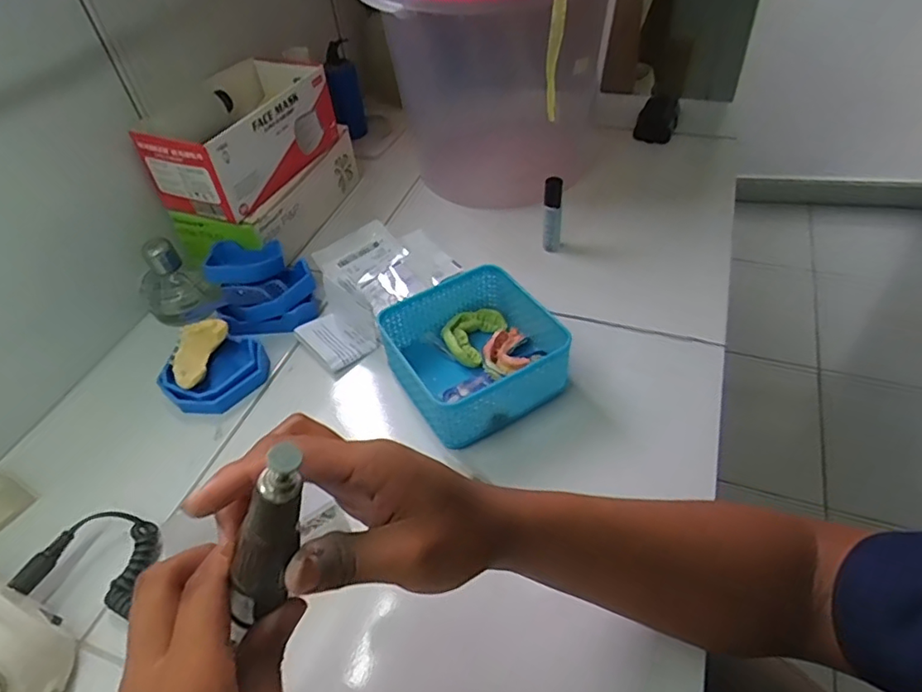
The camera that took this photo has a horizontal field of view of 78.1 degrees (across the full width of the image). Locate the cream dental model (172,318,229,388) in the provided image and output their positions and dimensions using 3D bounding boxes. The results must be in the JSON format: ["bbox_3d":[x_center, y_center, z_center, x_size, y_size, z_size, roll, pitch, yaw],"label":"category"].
[{"bbox_3d":[-0.251,0.004,0.538,0.047,0.022,0.068,19,76,34],"label":"cream dental model"}]

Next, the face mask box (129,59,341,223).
[{"bbox_3d":[-0.235,-0.237,0.632,0.115,0.083,0.213,13,50,19],"label":"face mask box"}]

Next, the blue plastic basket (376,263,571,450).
[{"bbox_3d":[0.011,0.006,0.508,0.136,0.062,0.136,-26,49,-17],"label":"blue plastic basket"}]

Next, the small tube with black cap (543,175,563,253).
[{"bbox_3d":[0.100,-0.141,0.617,0.019,0.088,0.015,0,47,7],"label":"small tube with black cap"}]

